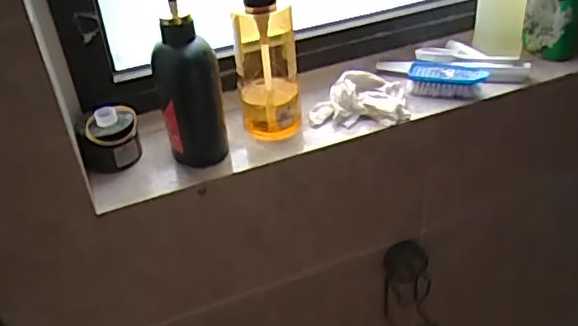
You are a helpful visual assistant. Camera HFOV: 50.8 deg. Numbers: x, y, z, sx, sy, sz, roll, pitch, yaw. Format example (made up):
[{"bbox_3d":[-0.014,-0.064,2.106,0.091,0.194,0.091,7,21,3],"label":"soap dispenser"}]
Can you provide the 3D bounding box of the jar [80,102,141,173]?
[{"bbox_3d":[-0.200,-0.030,0.680,0.060,0.057,0.064,-8,36,-5],"label":"jar"}]

